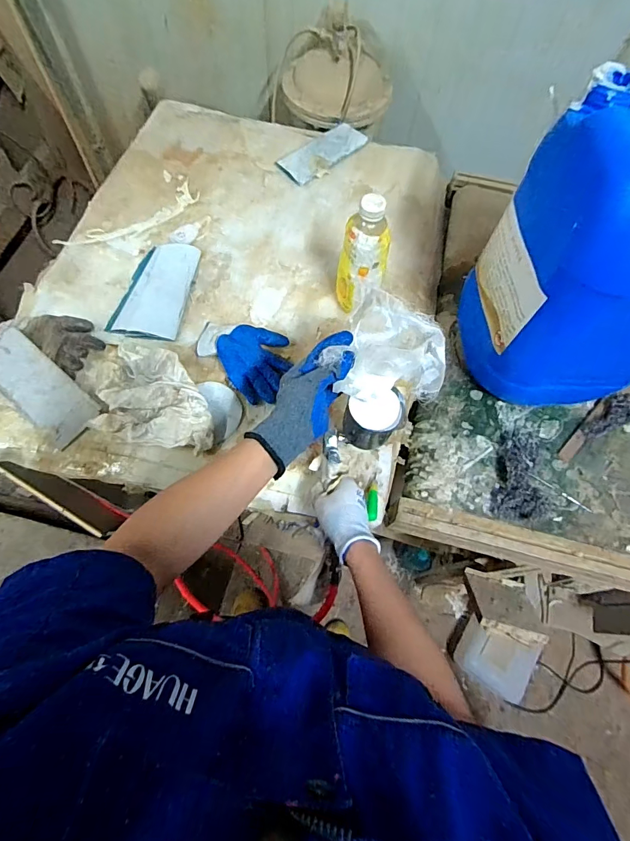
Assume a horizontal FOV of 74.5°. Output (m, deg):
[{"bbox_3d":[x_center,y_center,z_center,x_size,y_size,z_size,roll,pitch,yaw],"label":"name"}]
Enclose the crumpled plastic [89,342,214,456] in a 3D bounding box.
[{"bbox_3d":[-0.255,-0.038,0.690,0.198,0.057,0.162,15,64,3],"label":"crumpled plastic"}]

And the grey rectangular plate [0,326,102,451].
[{"bbox_3d":[-0.476,-0.055,0.710,0.232,0.013,0.093,39,82,8],"label":"grey rectangular plate"}]

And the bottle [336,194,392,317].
[{"bbox_3d":[0.082,-0.268,0.721,0.081,0.223,0.068,10,64,1],"label":"bottle"}]

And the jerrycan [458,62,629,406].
[{"bbox_3d":[0.403,-0.213,0.611,0.238,0.415,0.225,0,65,-4],"label":"jerrycan"}]

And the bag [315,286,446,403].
[{"bbox_3d":[0.099,-0.090,0.527,0.141,0.070,0.124,28,66,9],"label":"bag"}]

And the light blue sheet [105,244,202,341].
[{"bbox_3d":[-0.303,-0.260,0.809,0.125,0.023,0.239,10,64,1],"label":"light blue sheet"}]

